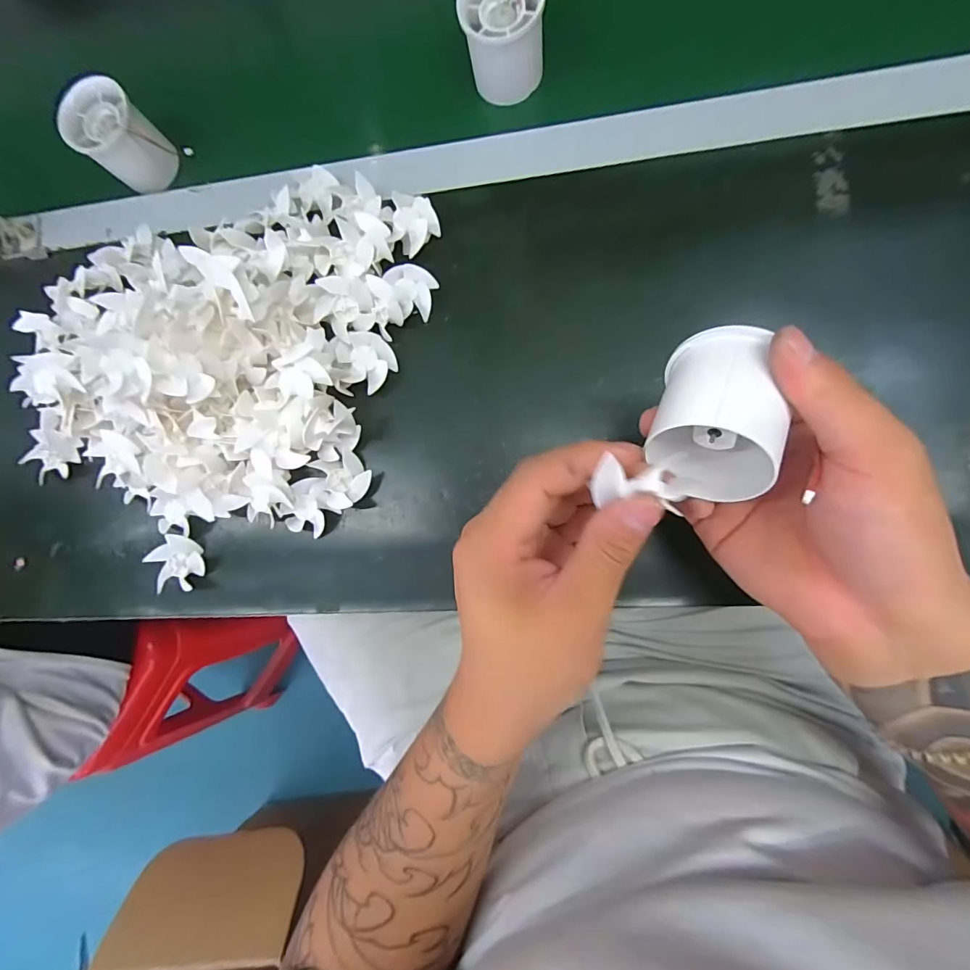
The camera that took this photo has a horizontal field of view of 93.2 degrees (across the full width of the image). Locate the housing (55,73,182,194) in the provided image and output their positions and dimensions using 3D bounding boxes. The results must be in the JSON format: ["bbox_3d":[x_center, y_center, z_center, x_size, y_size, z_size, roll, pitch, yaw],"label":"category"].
[{"bbox_3d":[-0.284,-0.270,0.359,0.053,0.056,0.053,-1,87,9],"label":"housing"}]

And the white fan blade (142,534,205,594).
[{"bbox_3d":[-0.230,0.060,0.343,0.039,0.013,0.039,-42,82,5],"label":"white fan blade"}]

